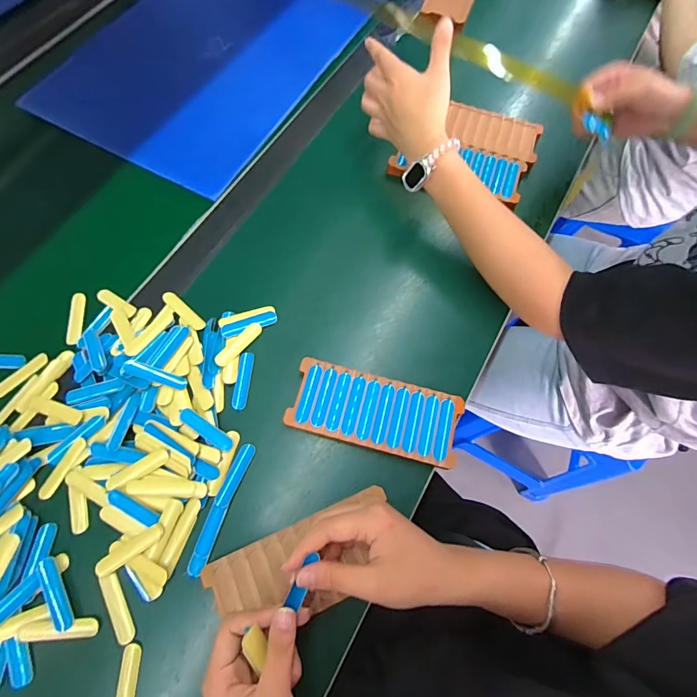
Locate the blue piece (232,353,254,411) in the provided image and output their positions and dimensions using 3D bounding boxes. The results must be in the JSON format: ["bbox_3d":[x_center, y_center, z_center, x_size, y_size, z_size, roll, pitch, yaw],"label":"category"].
[{"bbox_3d":[-0.114,0.035,0.424,0.016,0.004,0.063,6,69,0],"label":"blue piece"}]

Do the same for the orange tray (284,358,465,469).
[{"bbox_3d":[0.028,0.067,0.411,0.171,0.016,0.075,15,69,3],"label":"orange tray"}]

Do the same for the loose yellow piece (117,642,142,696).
[{"bbox_3d":[-0.185,0.285,0.327,0.013,0.008,0.064,0,69,-2],"label":"loose yellow piece"}]

